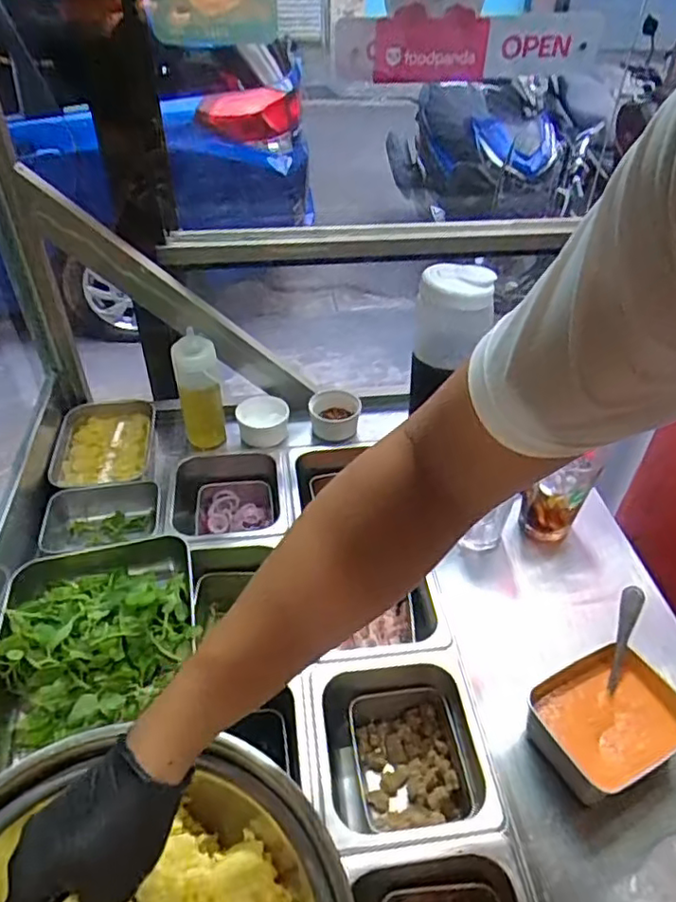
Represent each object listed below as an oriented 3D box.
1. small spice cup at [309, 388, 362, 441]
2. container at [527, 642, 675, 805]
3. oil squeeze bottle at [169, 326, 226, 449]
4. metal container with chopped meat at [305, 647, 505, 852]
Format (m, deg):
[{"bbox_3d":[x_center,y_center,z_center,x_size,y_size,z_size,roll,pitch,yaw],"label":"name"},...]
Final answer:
[{"bbox_3d":[-0.005,-0.056,0.936,0.080,0.043,0.068,-10,43,-14],"label":"small spice cup"},{"bbox_3d":[0.257,0.256,0.587,0.143,0.054,0.107,-20,46,-23],"label":"container"},{"bbox_3d":[-0.194,-0.085,0.867,0.057,0.157,0.062,-5,42,-8],"label":"oil squeeze bottle"},{"bbox_3d":[0.056,0.305,0.617,0.165,0.107,0.171,-3,42,-6],"label":"metal container with chopped meat"}]

